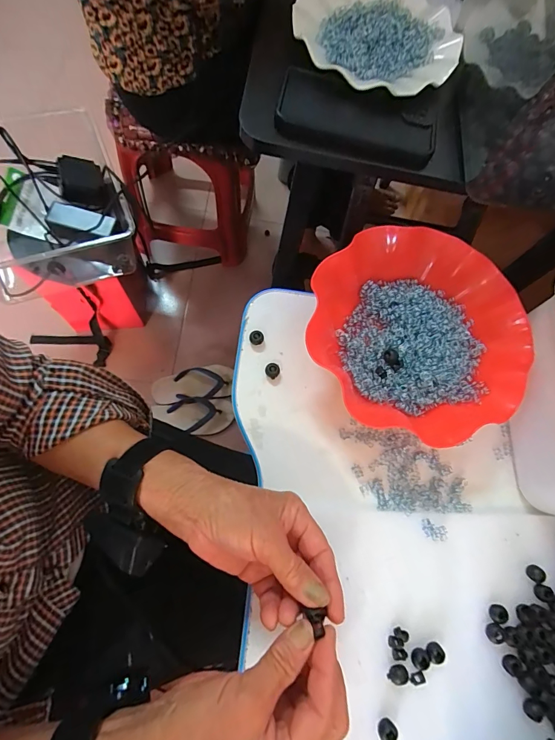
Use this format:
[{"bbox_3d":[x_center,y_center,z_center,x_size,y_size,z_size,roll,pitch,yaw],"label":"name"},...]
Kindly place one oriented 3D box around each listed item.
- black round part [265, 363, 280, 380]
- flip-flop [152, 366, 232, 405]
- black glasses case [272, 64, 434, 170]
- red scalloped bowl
[{"bbox_3d":[-0.005,0.001,0.392,0.015,0.011,0.014,2,72,-6],"label":"black round part"},{"bbox_3d":[-0.234,0.043,1.018,0.215,0.038,0.099,-12,74,-10],"label":"flip-flop"},{"bbox_3d":[0.080,-0.251,0.372,0.161,0.029,0.063,19,71,-1],"label":"black glasses case"},{"bbox_3d":[0.149,-0.041,0.387,0.205,0.053,0.218,2,72,-6],"label":"red scalloped bowl"}]

